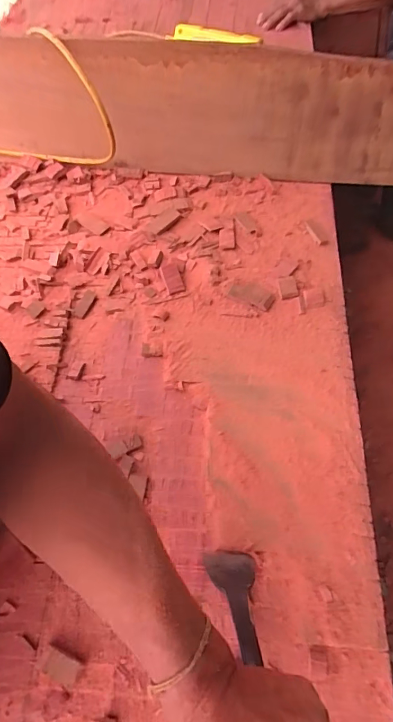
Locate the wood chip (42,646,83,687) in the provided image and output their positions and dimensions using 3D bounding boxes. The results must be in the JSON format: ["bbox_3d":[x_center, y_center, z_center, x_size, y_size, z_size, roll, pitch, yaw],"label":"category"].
[{"bbox_3d":[-0.126,0.287,0.398,0.033,0.013,0.019,23,62,12],"label":"wood chip"}]

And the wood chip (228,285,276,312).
[{"bbox_3d":[0.080,-0.095,0.610,0.064,0.007,0.032,25,63,13],"label":"wood chip"}]

